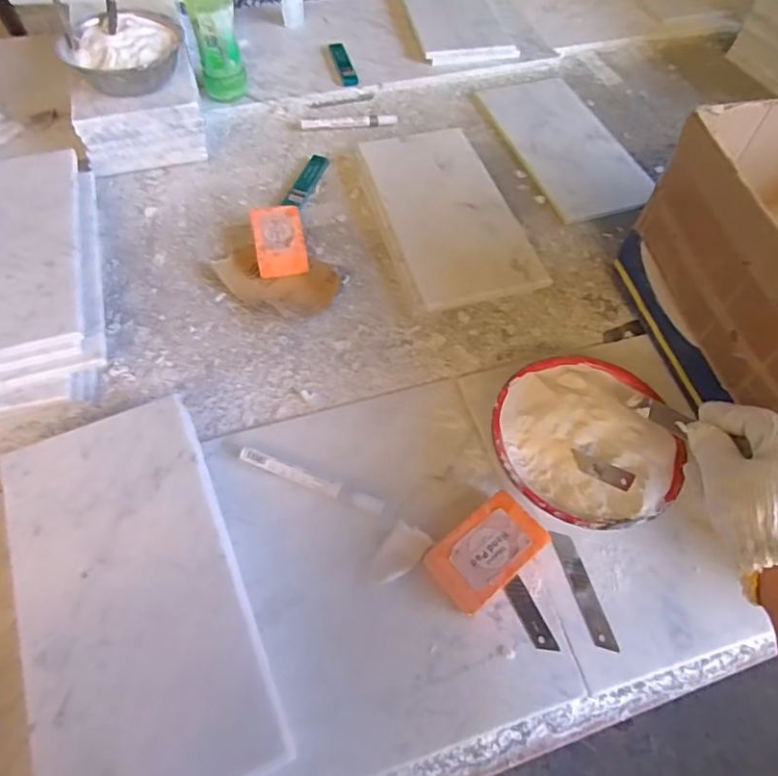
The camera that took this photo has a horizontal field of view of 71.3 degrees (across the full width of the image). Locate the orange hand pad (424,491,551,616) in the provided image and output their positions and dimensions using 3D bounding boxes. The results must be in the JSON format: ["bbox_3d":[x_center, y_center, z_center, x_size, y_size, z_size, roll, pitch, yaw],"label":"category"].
[{"bbox_3d":[0.081,0.136,0.453,0.094,0.026,0.059,-34,65,-21],"label":"orange hand pad"}]

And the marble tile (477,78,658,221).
[{"bbox_3d":[0.255,-0.359,0.792,0.145,0.012,0.308,-14,59,-10],"label":"marble tile"}]

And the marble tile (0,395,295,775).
[{"bbox_3d":[-0.194,0.151,0.407,0.152,0.009,0.296,-21,61,-14],"label":"marble tile"}]

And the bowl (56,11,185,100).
[{"bbox_3d":[-0.336,-0.428,0.695,0.140,0.040,0.131,-8,60,-4],"label":"bowl"}]

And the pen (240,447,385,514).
[{"bbox_3d":[-0.071,0.084,0.495,0.140,0.010,0.015,19,59,10],"label":"pen"}]

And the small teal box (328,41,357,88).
[{"bbox_3d":[-0.075,-0.530,0.886,0.026,0.009,0.119,-12,59,-9],"label":"small teal box"}]

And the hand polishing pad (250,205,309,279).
[{"bbox_3d":[-0.132,-0.178,0.659,0.057,0.031,0.089,-10,59,-8],"label":"hand polishing pad"}]

